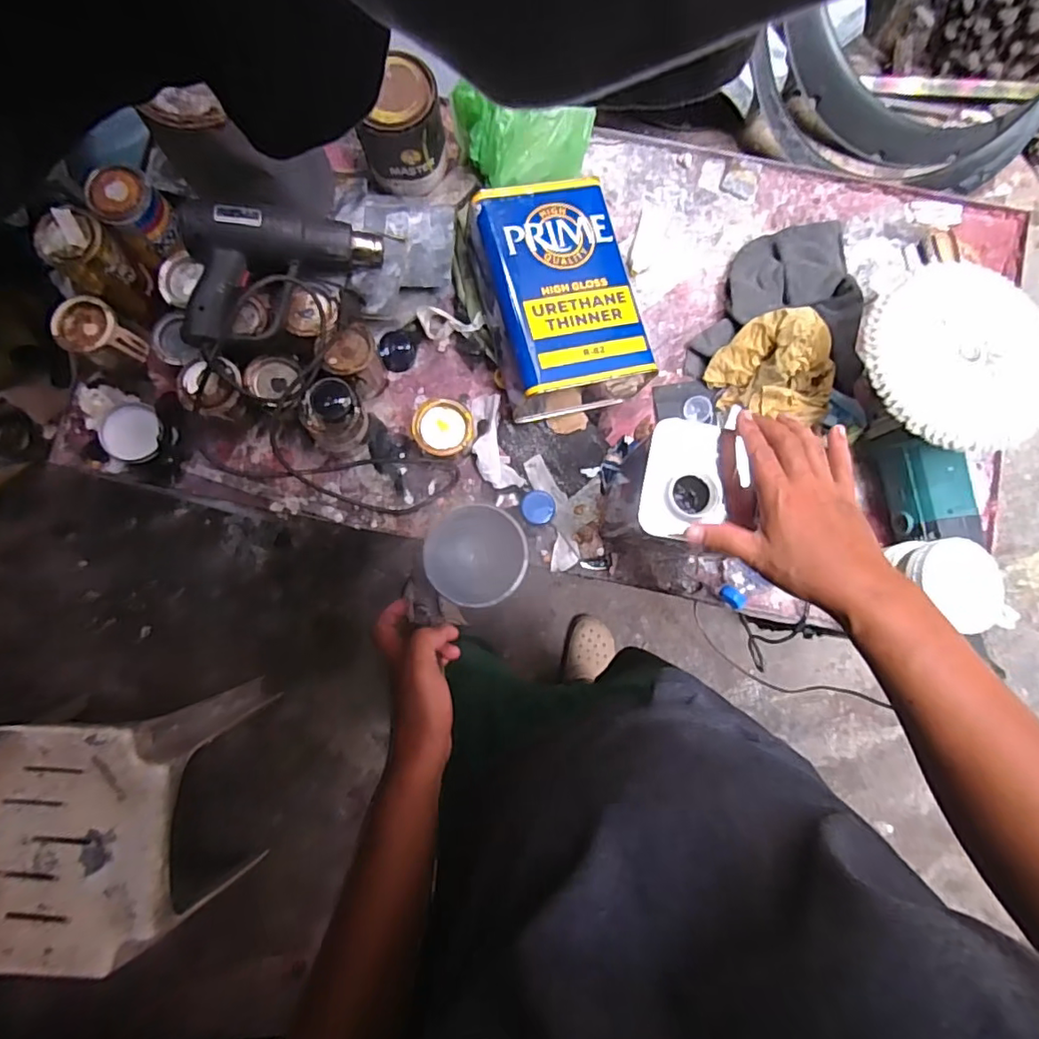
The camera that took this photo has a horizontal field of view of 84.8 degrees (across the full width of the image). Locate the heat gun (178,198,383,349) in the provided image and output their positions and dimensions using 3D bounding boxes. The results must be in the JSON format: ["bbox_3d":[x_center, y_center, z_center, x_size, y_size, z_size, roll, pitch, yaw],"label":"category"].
[{"bbox_3d":[-0.276,-0.281,0.673,0.210,0.065,0.159,-4,84,-4],"label":"heat gun"}]

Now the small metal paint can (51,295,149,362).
[{"bbox_3d":[-0.529,-0.232,0.716,0.088,0.053,0.071,35,82,1],"label":"small metal paint can"}]

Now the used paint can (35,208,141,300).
[{"bbox_3d":[-0.502,-0.306,0.661,0.068,0.063,0.074,-40,84,-2],"label":"used paint can"}]

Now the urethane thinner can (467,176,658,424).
[{"bbox_3d":[0.044,-0.266,0.706,0.164,0.125,0.250,-16,85,-5],"label":"urethane thinner can"}]

